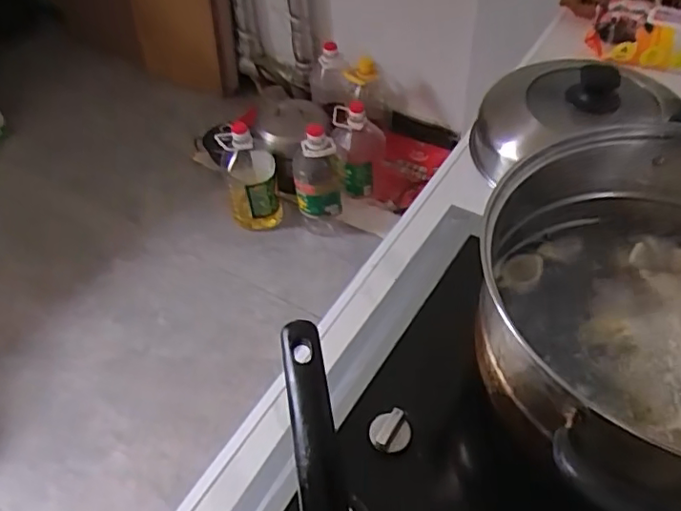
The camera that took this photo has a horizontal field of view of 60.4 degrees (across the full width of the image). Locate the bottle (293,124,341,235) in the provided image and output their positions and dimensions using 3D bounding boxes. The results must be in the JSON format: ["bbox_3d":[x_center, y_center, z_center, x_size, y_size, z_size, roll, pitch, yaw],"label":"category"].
[{"bbox_3d":[-0.070,-0.204,1.711,0.130,0.344,0.163,-4,49,0],"label":"bottle"}]

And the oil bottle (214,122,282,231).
[{"bbox_3d":[-0.277,-0.240,1.778,0.156,0.322,0.147,-8,49,-3],"label":"oil bottle"}]

